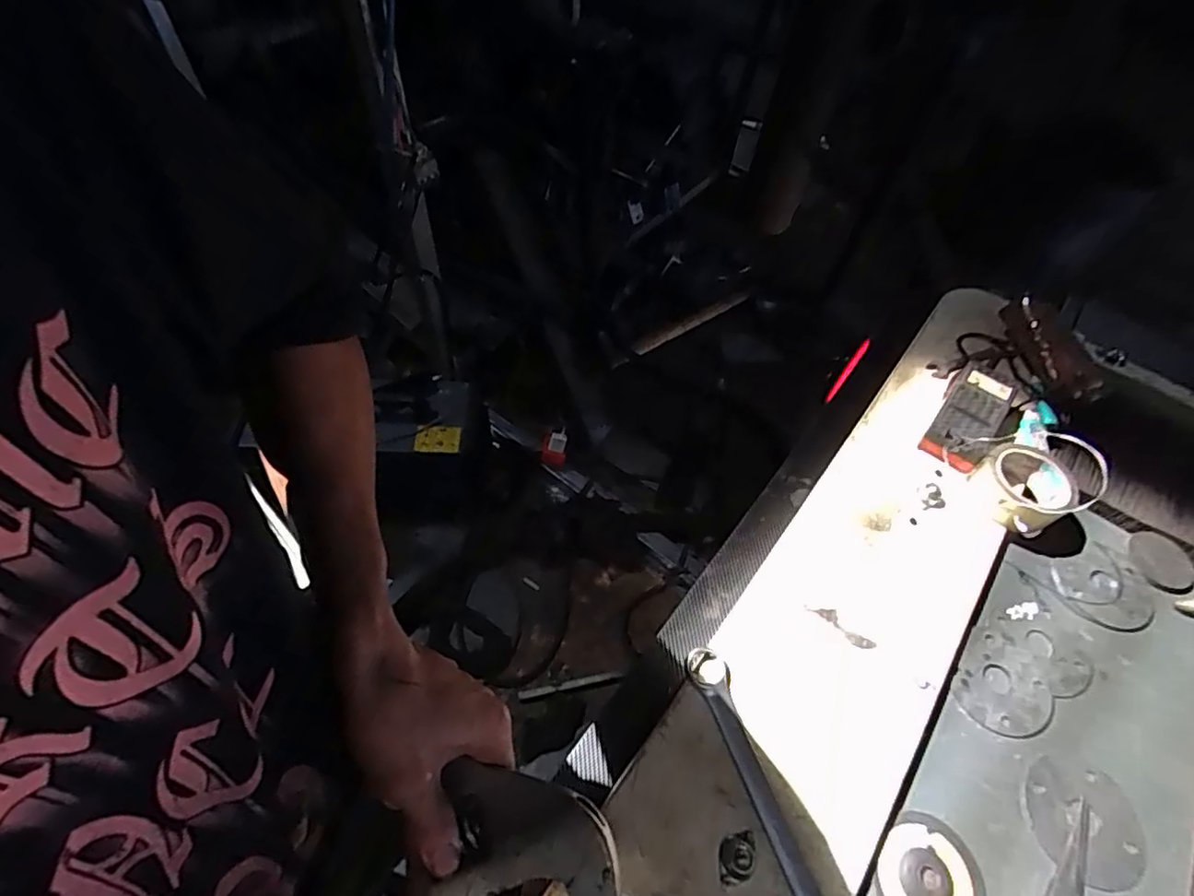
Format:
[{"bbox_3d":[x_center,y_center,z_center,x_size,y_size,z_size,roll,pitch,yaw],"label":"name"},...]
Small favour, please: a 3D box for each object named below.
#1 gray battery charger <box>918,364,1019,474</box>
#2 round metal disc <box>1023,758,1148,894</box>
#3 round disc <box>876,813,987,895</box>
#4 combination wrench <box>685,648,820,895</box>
[{"bbox_3d":[0.493,-0.046,0.780,0.071,0.033,0.167,29,61,27],"label":"gray battery charger"},{"bbox_3d":[0.467,0.358,0.566,0.107,0.004,0.101,13,55,4],"label":"round metal disc"},{"bbox_3d":[0.300,0.387,0.530,0.089,0.004,0.097,2,55,-3],"label":"round disc"},{"bbox_3d":[0.159,0.323,0.534,0.053,0.022,0.290,-15,58,-15],"label":"combination wrench"}]

